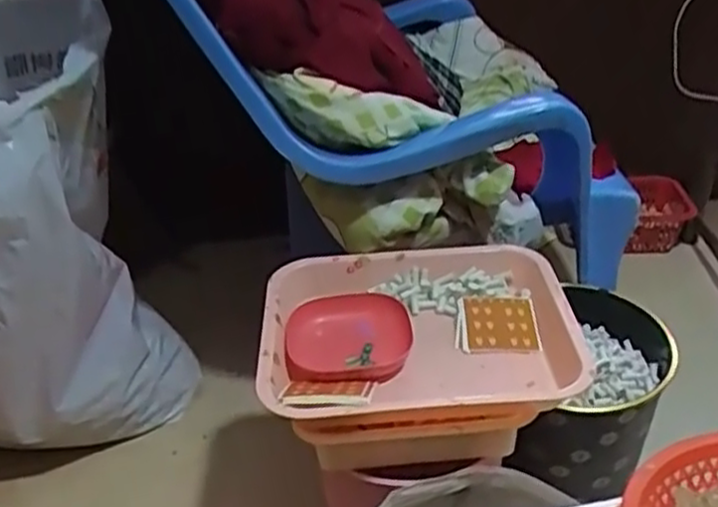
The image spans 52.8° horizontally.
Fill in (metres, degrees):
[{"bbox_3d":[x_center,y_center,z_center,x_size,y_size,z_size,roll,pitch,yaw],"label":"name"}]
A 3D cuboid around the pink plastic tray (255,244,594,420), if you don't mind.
[{"bbox_3d":[0.061,0.088,0.798,0.325,0.056,0.264,-3,33,1],"label":"pink plastic tray"}]

